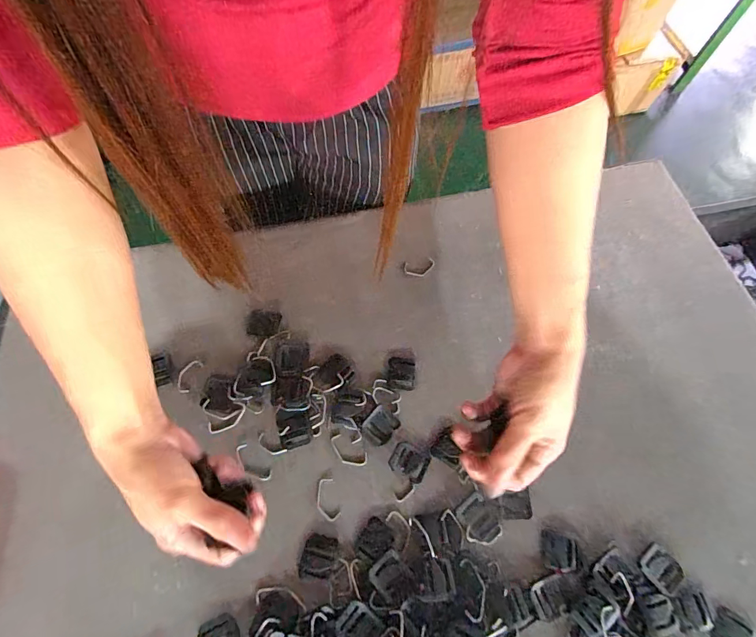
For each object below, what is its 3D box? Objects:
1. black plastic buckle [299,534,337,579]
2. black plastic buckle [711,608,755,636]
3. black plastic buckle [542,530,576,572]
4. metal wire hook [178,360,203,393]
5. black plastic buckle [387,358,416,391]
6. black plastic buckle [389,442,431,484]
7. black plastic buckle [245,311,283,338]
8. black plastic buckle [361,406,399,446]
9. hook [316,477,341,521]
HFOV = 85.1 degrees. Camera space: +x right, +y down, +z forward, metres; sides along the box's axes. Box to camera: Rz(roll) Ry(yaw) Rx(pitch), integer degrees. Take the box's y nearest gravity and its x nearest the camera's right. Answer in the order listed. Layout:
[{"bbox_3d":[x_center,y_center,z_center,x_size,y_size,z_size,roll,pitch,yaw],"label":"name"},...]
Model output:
[{"bbox_3d":[-0.050,0.203,0.349,0.029,0.004,0.033,12,66,2],"label":"black plastic buckle"},{"bbox_3d":[0.295,0.263,0.342,0.032,0.004,0.033,30,68,10],"label":"black plastic buckle"},{"bbox_3d":[0.158,0.203,0.359,0.029,0.004,0.029,8,66,0],"label":"black plastic buckle"},{"bbox_3d":[-0.189,0.057,0.409,0.014,0.005,0.034,20,66,6],"label":"metal wire hook"},{"bbox_3d":[0.024,0.056,0.416,0.028,0.004,0.031,4,66,-1],"label":"black plastic buckle"},{"bbox_3d":[0.029,0.134,0.383,0.035,0.004,0.027,31,68,10],"label":"black plastic buckle"},{"bbox_3d":[-0.124,0.005,0.443,0.036,0.004,0.028,3,66,-2],"label":"black plastic buckle"},{"bbox_3d":[0.002,0.103,0.392,0.027,0.004,0.032,38,69,13],"label":"black plastic buckle"},{"bbox_3d":[-0.046,0.162,0.368,0.018,0.004,0.036,-15,67,-10],"label":"hook"}]

